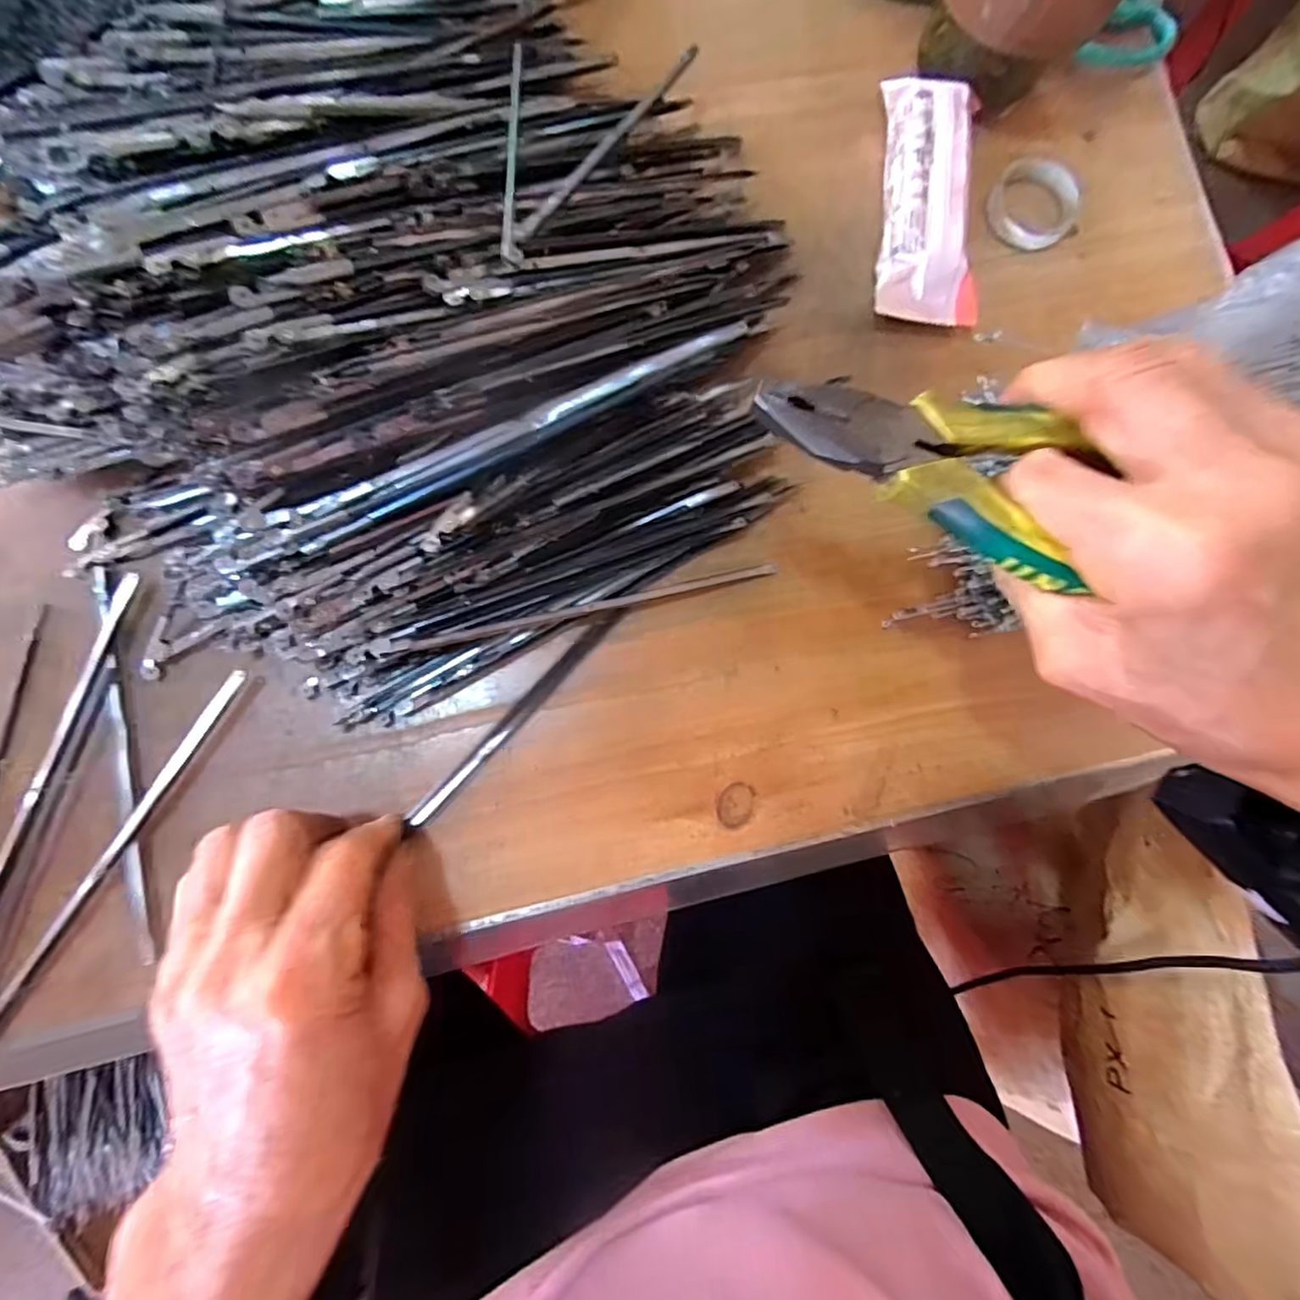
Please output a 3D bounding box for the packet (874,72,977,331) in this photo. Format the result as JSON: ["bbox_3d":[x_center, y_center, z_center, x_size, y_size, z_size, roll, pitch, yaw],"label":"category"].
[{"bbox_3d":[0.143,-0.228,0.304,0.050,0.029,0.122,6,83,-5],"label":"packet"}]

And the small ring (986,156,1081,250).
[{"bbox_3d":[0.206,-0.239,0.322,0.049,0.010,0.046,1,83,-6],"label":"small ring"}]

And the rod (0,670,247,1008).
[{"bbox_3d":[-0.217,0.084,0.238,0.007,0.007,0.174,32,81,-2],"label":"rod"}]

